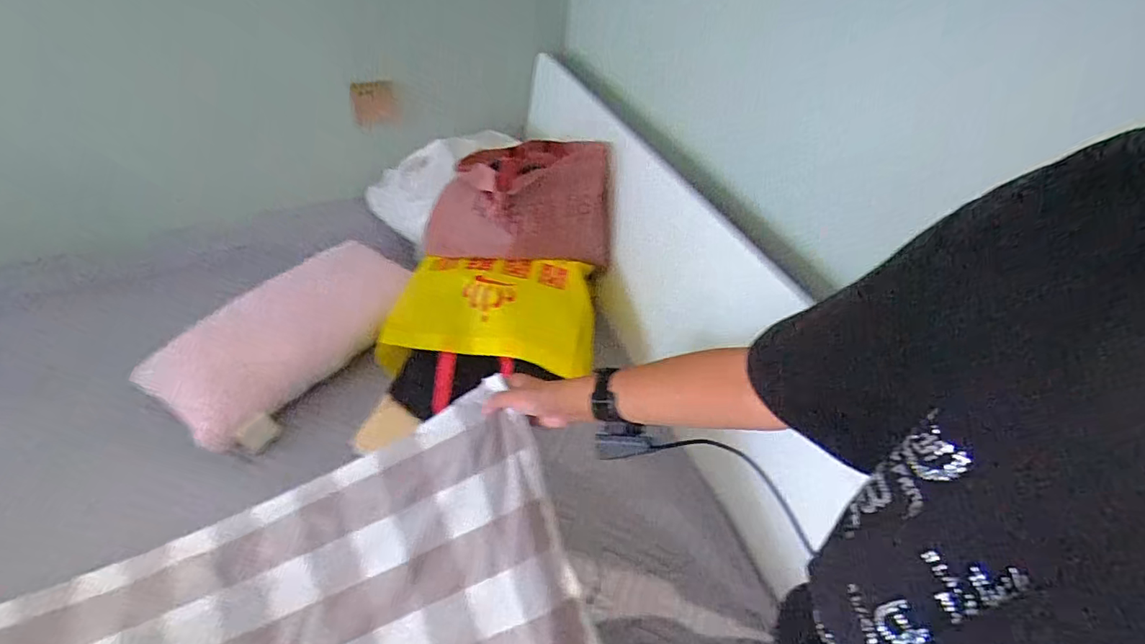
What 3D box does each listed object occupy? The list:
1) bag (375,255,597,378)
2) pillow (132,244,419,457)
[{"bbox_3d":[-0.148,-0.016,0.947,0.380,0.139,0.189,0,47,-6],"label":"bag"},{"bbox_3d":[-0.503,0.011,0.945,0.216,0.161,0.477,17,48,10],"label":"pillow"}]

